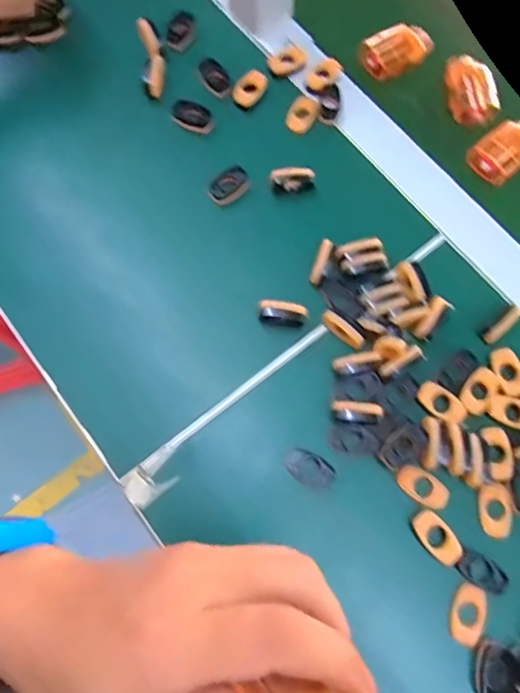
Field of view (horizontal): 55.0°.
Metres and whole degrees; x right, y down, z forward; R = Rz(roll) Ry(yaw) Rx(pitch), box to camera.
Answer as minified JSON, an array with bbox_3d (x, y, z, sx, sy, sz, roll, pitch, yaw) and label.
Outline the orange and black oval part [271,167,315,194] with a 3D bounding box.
[{"bbox_3d":[0.025,-0.127,0.384,0.033,0.020,0.009,-5,73,-3],"label":"orange and black oval part"}]

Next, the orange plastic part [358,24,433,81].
[{"bbox_3d":[0.118,-0.257,0.434,0.065,0.016,0.034,-30,76,-10],"label":"orange plastic part"}]

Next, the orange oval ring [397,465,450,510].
[{"bbox_3d":[0.106,0.091,0.325,0.035,0.006,0.019,34,75,9],"label":"orange oval ring"}]

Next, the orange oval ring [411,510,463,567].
[{"bbox_3d":[0.112,0.120,0.314,0.019,0.008,0.033,-36,77,-11],"label":"orange oval ring"}]

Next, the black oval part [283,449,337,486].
[{"bbox_3d":[0.032,0.080,0.325,0.032,0.008,0.018,29,74,7],"label":"black oval part"}]

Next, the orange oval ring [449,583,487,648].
[{"bbox_3d":[0.128,0.164,0.305,0.021,0.005,0.034,25,74,6],"label":"orange oval ring"}]

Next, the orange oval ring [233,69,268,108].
[{"bbox_3d":[-0.008,-0.212,0.411,0.021,0.008,0.033,35,75,9],"label":"orange oval ring"}]

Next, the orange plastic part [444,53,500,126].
[{"bbox_3d":[0.179,-0.220,0.425,0.040,0.013,0.066,-7,73,-4],"label":"orange plastic part"}]

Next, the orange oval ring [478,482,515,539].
[{"bbox_3d":[0.154,0.106,0.323,0.020,0.006,0.033,4,73,0],"label":"orange oval ring"}]

